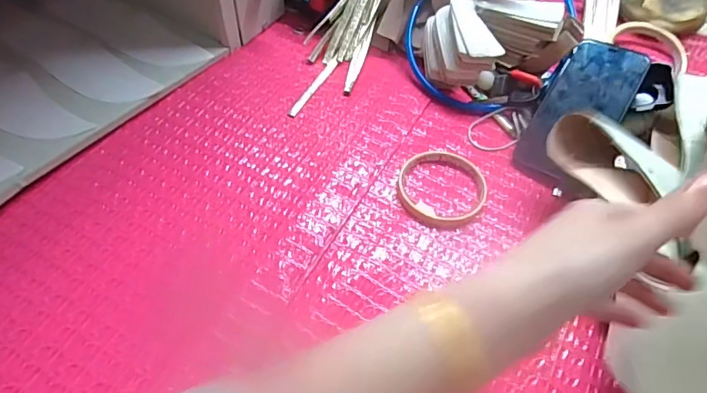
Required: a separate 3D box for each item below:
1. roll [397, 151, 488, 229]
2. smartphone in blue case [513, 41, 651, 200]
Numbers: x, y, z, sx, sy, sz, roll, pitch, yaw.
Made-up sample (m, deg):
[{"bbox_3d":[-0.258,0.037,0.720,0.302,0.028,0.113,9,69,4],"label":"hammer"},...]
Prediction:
[{"bbox_3d":[0.086,-0.010,0.453,0.083,0.015,0.086,1,53,-2],"label":"roll"},{"bbox_3d":[0.232,-0.085,0.478,0.081,0.015,0.165,30,84,19],"label":"smartphone in blue case"}]

